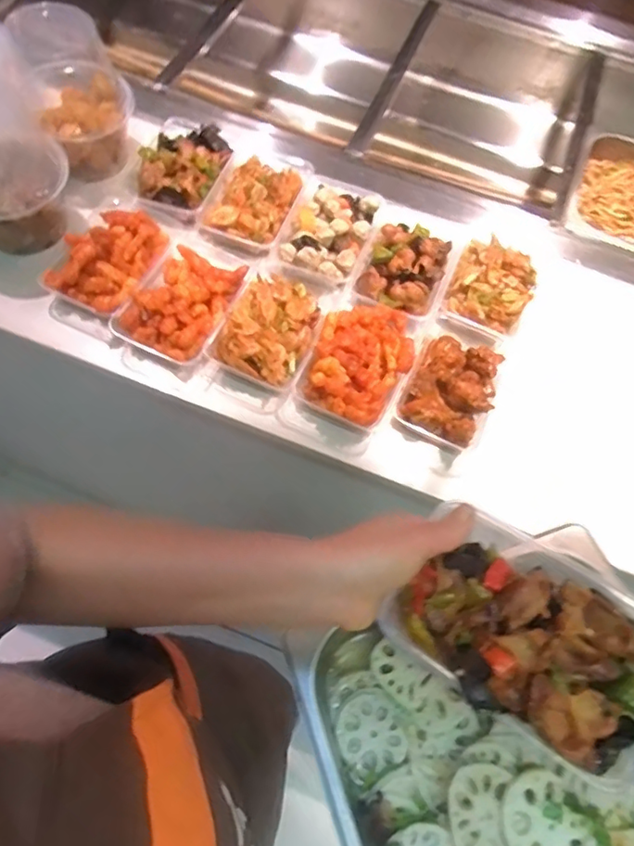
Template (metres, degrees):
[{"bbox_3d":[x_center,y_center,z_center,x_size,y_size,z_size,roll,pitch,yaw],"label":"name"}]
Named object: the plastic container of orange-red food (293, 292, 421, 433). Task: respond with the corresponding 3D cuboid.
[{"bbox_3d":[0.051,-0.076,0.647,0.113,0.051,0.165,19,67,9],"label":"plastic container of orange-red food"}]

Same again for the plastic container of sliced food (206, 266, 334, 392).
[{"bbox_3d":[-0.047,-0.119,0.669,0.112,0.048,0.169,21,67,10],"label":"plastic container of sliced food"}]

